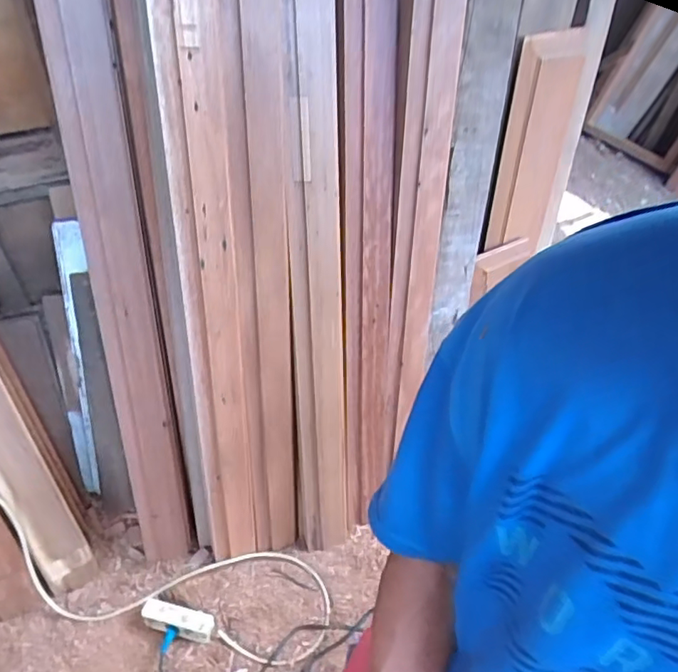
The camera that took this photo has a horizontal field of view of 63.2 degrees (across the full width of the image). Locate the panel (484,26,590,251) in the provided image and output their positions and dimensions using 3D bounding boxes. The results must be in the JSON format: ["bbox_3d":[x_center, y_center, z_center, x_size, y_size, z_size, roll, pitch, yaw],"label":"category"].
[{"bbox_3d":[0.459,-0.440,1.277,0.247,0.465,0.024,-19,36,-34],"label":"panel"}]

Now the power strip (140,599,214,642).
[{"bbox_3d":[-0.357,0.631,1.222,0.163,0.031,0.055,12,46,5],"label":"power strip"}]

